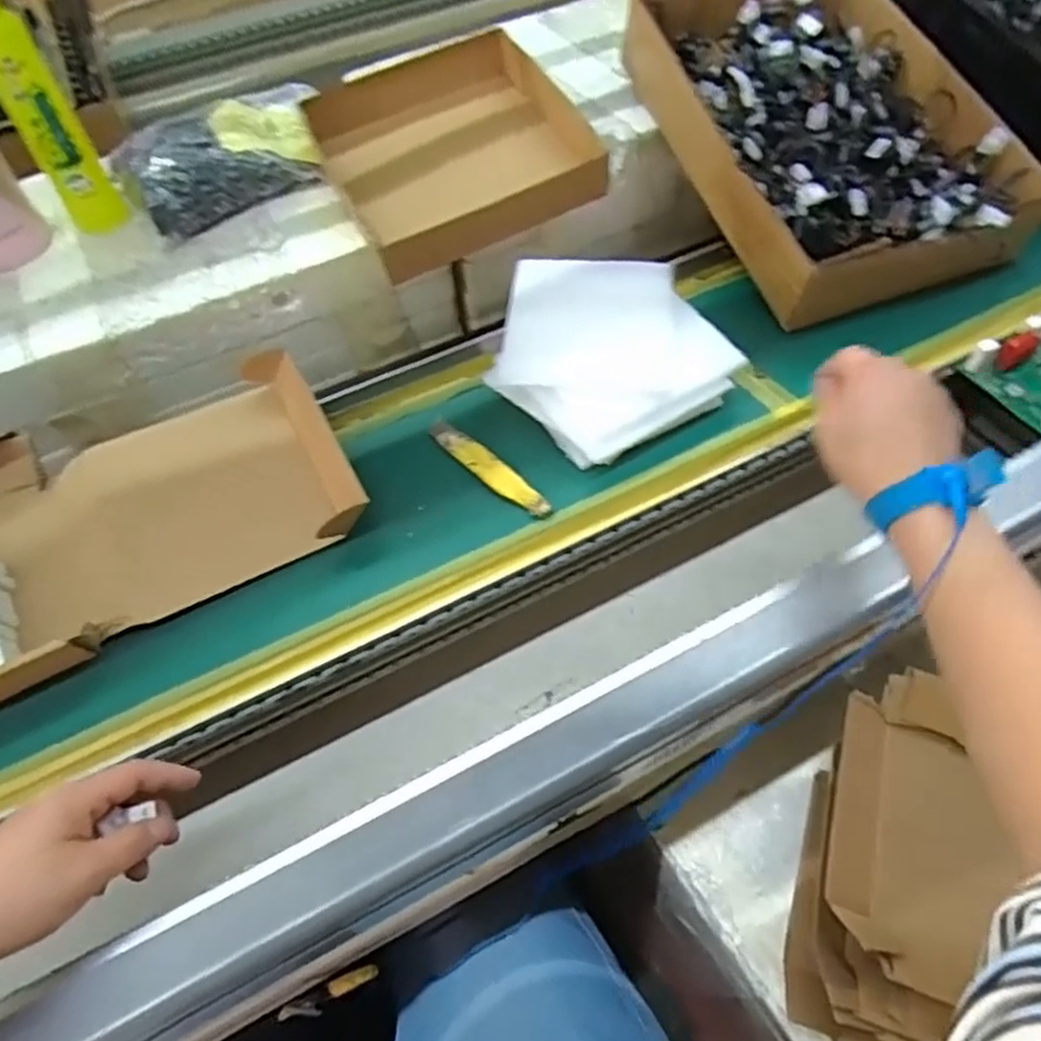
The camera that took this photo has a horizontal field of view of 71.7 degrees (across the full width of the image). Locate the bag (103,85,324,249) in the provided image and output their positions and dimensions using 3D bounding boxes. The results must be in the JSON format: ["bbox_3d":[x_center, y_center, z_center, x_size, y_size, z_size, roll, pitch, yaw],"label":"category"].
[{"bbox_3d":[-0.270,-0.350,0.685,0.211,0.059,0.117,-34,60,-18],"label":"bag"}]

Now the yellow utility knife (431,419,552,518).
[{"bbox_3d":[-0.026,-0.041,0.546,0.022,0.013,0.131,-37,61,-19],"label":"yellow utility knife"}]

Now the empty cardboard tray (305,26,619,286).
[{"bbox_3d":[-0.062,-0.346,0.671,0.231,0.059,0.230,-24,57,-12],"label":"empty cardboard tray"}]

